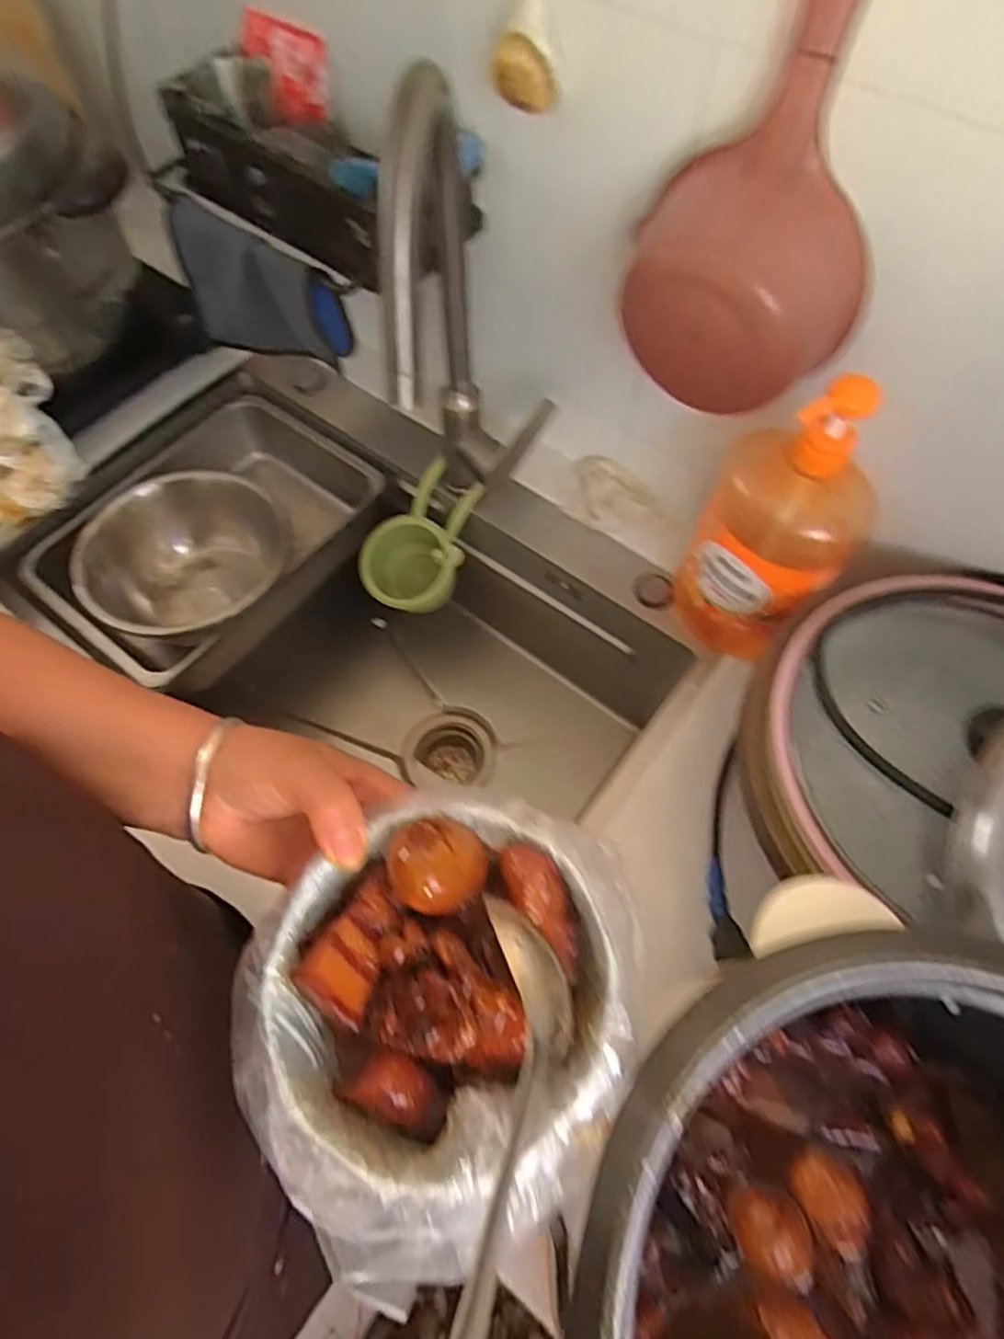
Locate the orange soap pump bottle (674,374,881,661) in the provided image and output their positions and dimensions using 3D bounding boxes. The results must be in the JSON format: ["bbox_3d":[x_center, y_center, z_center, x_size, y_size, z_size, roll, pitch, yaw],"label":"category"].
[{"bbox_3d":[0.218,-0.111,0.535,0.117,0.260,0.082,27,67,12],"label":"orange soap pump bottle"}]

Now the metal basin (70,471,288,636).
[{"bbox_3d":[-0.326,-0.106,0.730,0.194,0.126,0.211,0,64,0],"label":"metal basin"}]

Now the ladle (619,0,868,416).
[{"bbox_3d":[0.160,-0.282,0.409,0.158,0.254,0.076,27,67,12],"label":"ladle"}]

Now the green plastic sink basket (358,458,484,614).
[{"bbox_3d":[-0.092,-0.133,0.752,0.143,0.137,0.108,-25,67,-12],"label":"green plastic sink basket"}]

